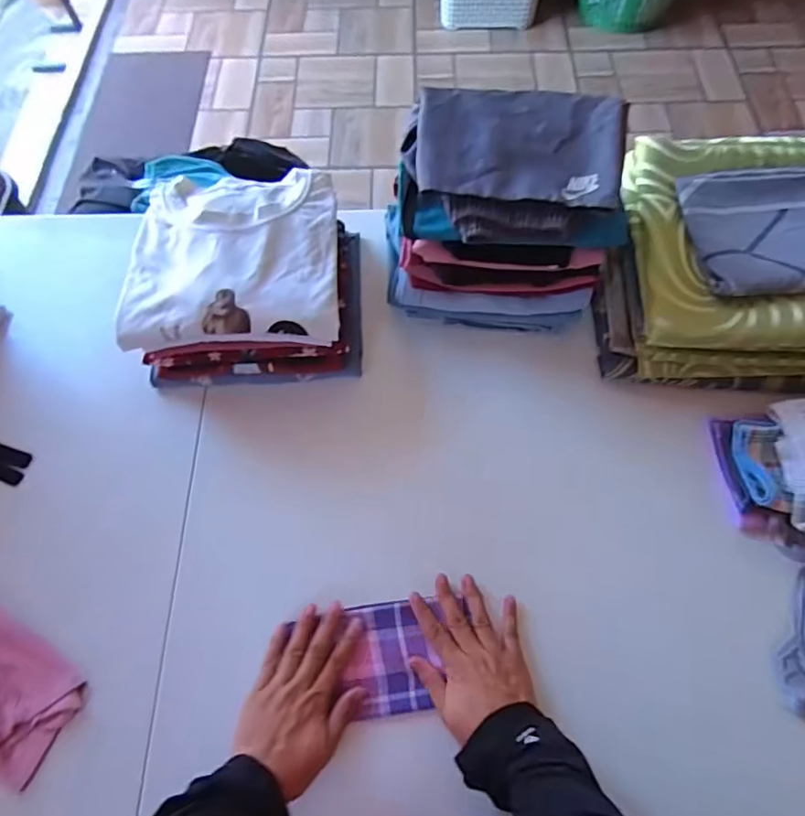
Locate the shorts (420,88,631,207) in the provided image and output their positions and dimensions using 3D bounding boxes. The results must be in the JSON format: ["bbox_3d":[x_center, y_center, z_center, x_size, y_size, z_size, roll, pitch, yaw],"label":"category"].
[{"bbox_3d":[0.118,-0.265,0.523,0.201,0.014,0.147,5,67,3],"label":"shorts"}]

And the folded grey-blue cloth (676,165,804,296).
[{"bbox_3d":[0.428,-0.196,0.569,0.209,0.039,0.166,-4,66,-1],"label":"folded grey-blue cloth"}]

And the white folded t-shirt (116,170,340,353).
[{"bbox_3d":[-0.187,-0.175,0.586,0.224,0.040,0.222,-3,66,-1],"label":"white folded t-shirt"}]

